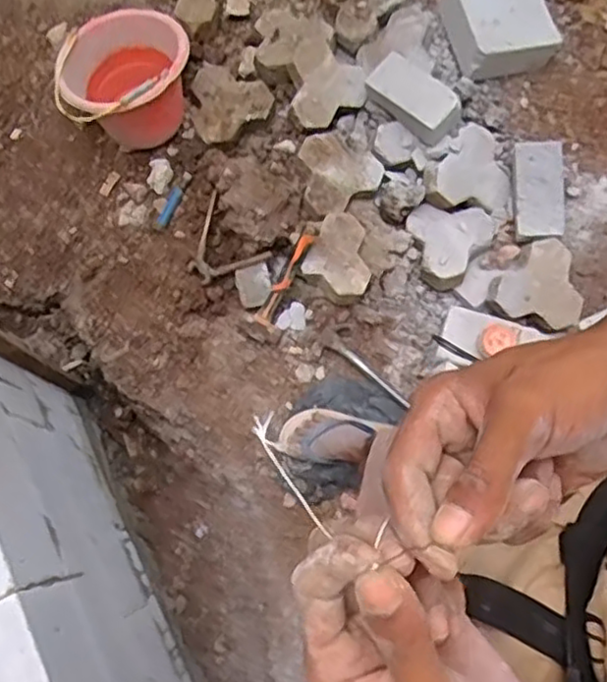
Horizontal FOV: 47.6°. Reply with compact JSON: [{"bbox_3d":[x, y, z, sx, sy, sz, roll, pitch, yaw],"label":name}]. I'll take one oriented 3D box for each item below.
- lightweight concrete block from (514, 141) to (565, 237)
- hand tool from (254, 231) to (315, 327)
[{"bbox_3d":[0.513,-0.330,1.497,0.101,0.035,0.207,-3,89,-1],"label":"lightweight concrete block"},{"bbox_3d":[-0.036,-0.130,1.461,0.044,0.033,0.224,32,111,8],"label":"hand tool"}]

